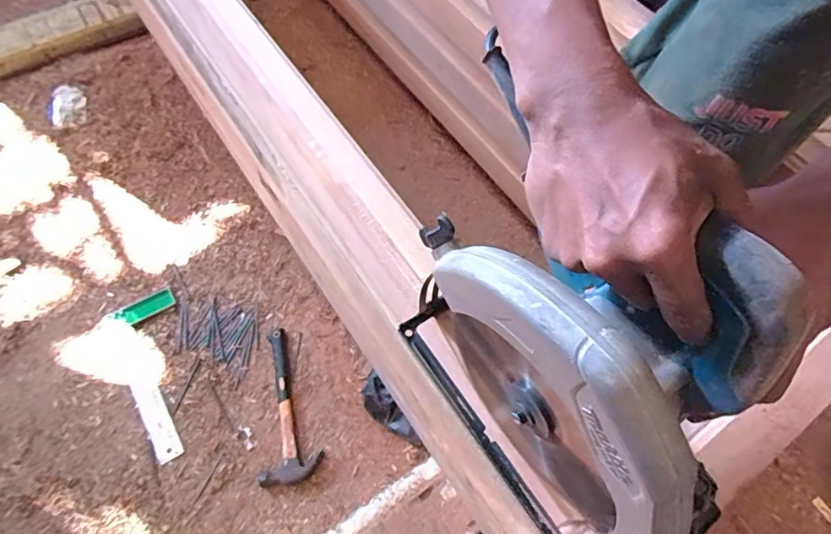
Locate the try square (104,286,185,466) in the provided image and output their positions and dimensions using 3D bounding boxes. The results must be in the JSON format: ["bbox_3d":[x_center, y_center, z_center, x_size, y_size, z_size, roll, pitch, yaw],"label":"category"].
[{"bbox_3d":[-0.467,0.187,0.925,0.123,0.012,0.312,-27,66,-16],"label":"try square"}]

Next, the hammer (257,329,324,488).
[{"bbox_3d":[-0.230,0.240,0.910,0.100,0.021,0.273,-7,62,-7],"label":"hammer"}]

